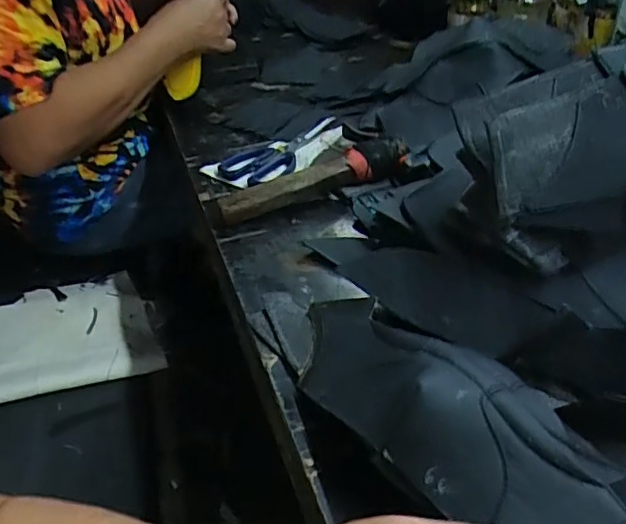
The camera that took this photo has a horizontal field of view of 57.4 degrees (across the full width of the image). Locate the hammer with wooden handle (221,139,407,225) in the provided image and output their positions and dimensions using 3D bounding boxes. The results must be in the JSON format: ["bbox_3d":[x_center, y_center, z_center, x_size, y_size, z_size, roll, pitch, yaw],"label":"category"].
[{"bbox_3d":[-0.002,-0.086,0.604,0.209,0.042,0.040,-12,41,-10],"label":"hammer with wooden handle"}]

